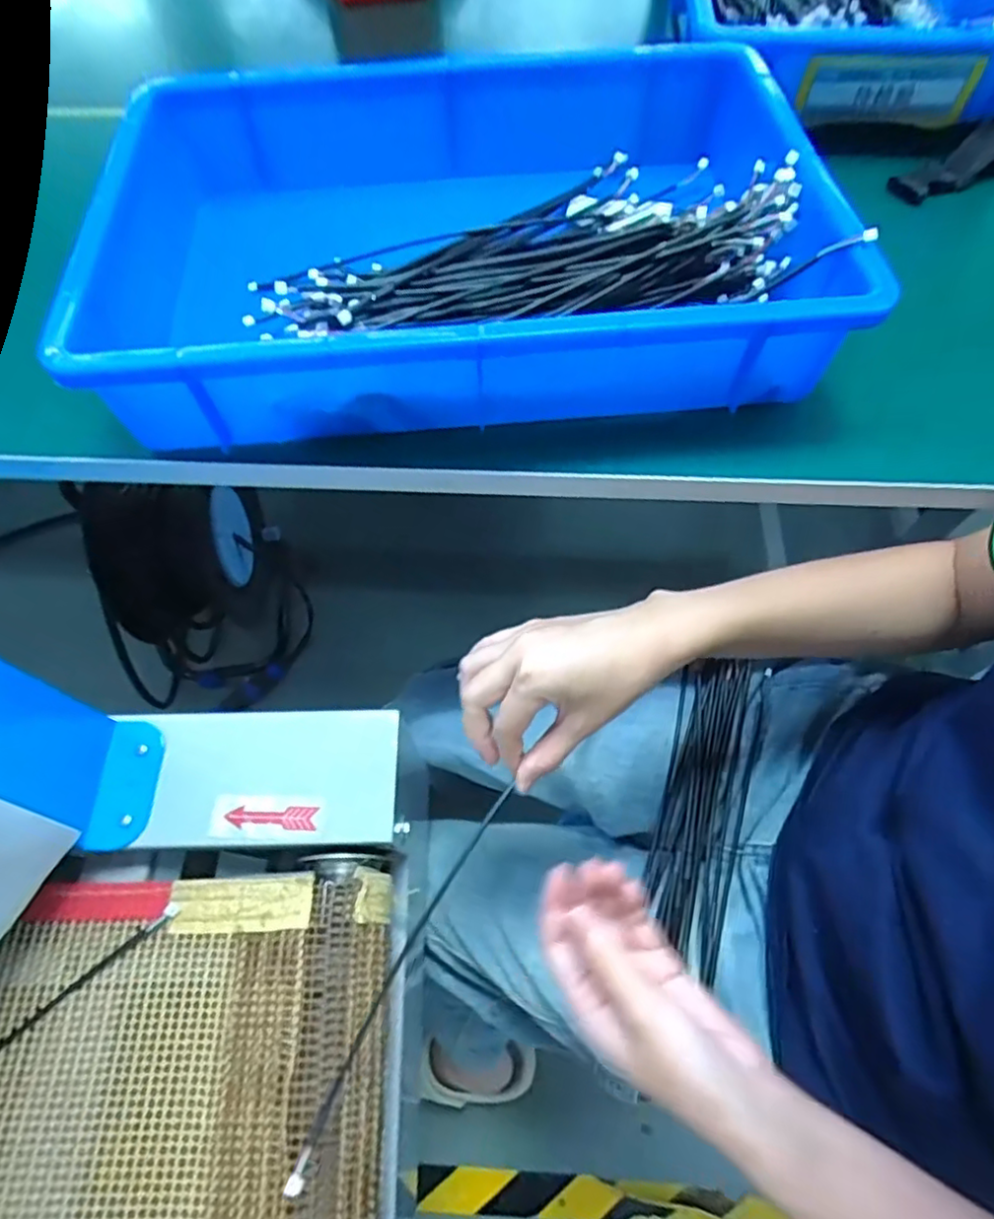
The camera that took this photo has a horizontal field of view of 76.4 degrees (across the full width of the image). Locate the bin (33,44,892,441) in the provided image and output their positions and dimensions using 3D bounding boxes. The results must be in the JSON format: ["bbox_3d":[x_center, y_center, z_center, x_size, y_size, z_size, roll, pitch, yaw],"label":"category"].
[{"bbox_3d":[-0.019,-0.253,0.412,0.421,0.091,0.312,-5,63,-3],"label":"bin"}]

